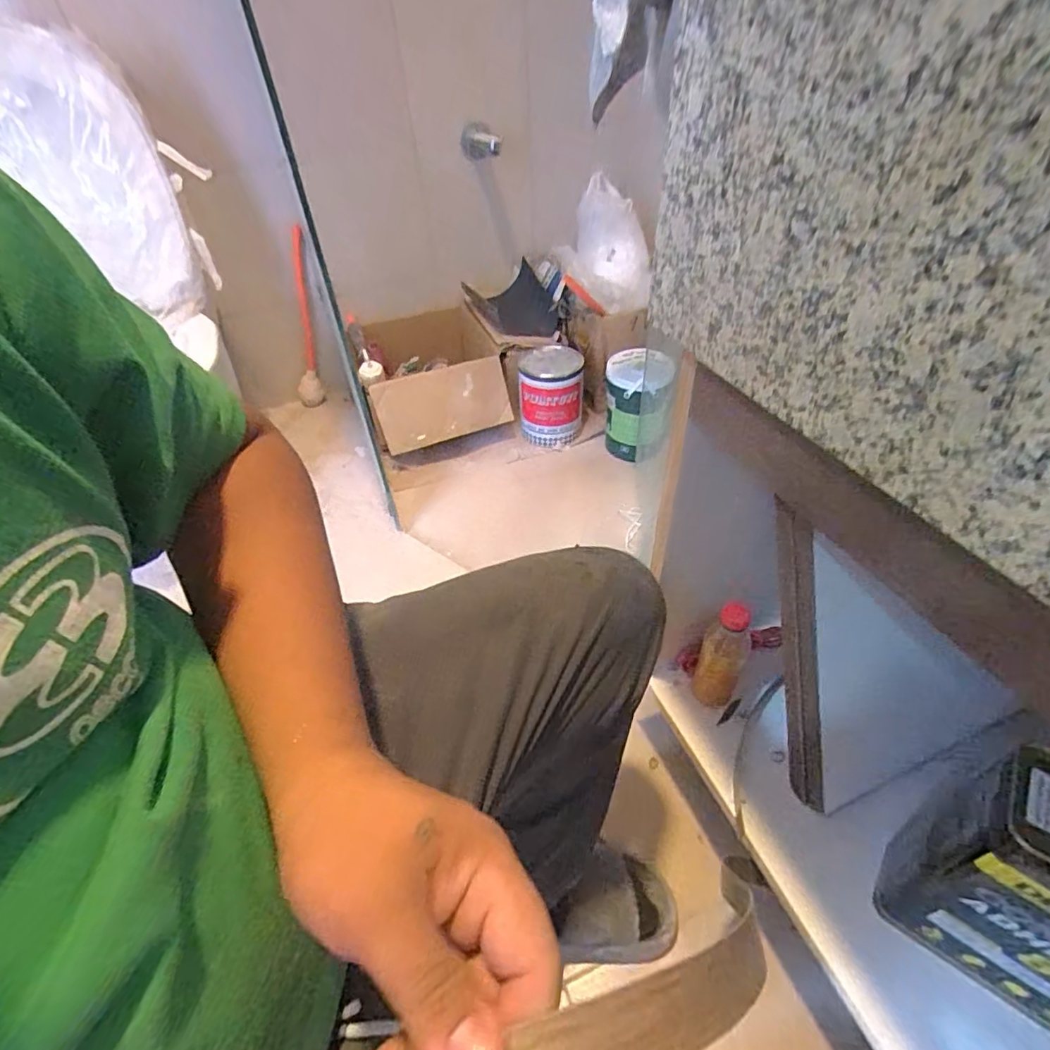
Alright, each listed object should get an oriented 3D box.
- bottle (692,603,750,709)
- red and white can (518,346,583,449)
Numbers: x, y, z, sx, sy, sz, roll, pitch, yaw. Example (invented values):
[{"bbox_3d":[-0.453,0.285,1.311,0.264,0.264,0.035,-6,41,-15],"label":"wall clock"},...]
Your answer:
[{"bbox_3d":[0.233,0.153,0.654,0.060,0.190,0.050,22,50,25],"label":"bottle"},{"bbox_3d":[0.067,-0.341,1.431,0.154,0.205,0.166,-2,44,2],"label":"red and white can"}]

